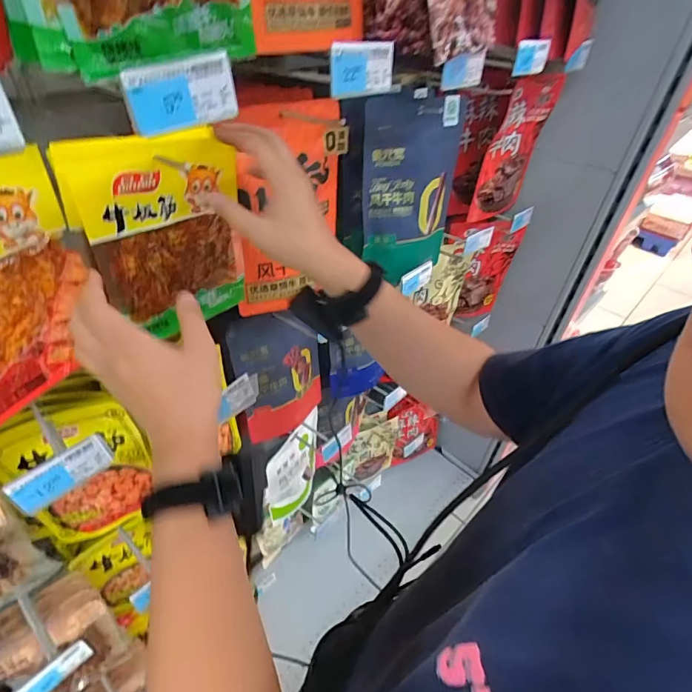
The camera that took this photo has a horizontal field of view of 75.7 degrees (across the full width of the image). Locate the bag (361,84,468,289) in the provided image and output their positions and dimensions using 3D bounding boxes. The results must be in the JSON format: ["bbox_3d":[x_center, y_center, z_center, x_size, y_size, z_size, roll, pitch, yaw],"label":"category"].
[{"bbox_3d":[0.100,-0.236,0.694,0.172,0.273,0.025,-13,35,-25],"label":"bag"}]

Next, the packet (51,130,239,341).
[{"bbox_3d":[-0.176,-0.107,0.457,0.149,0.207,0.026,-28,48,-31],"label":"packet"}]

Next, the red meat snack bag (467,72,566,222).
[{"bbox_3d":[0.357,-0.417,0.948,0.038,0.275,0.190,34,49,28],"label":"red meat snack bag"}]

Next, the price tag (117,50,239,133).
[{"bbox_3d":[-0.115,-0.180,0.320,0.080,0.043,0.011,-33,47,-30],"label":"price tag"}]

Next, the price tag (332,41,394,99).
[{"bbox_3d":[0.018,-0.274,0.440,0.085,0.045,0.007,-28,52,-32],"label":"price tag"}]

